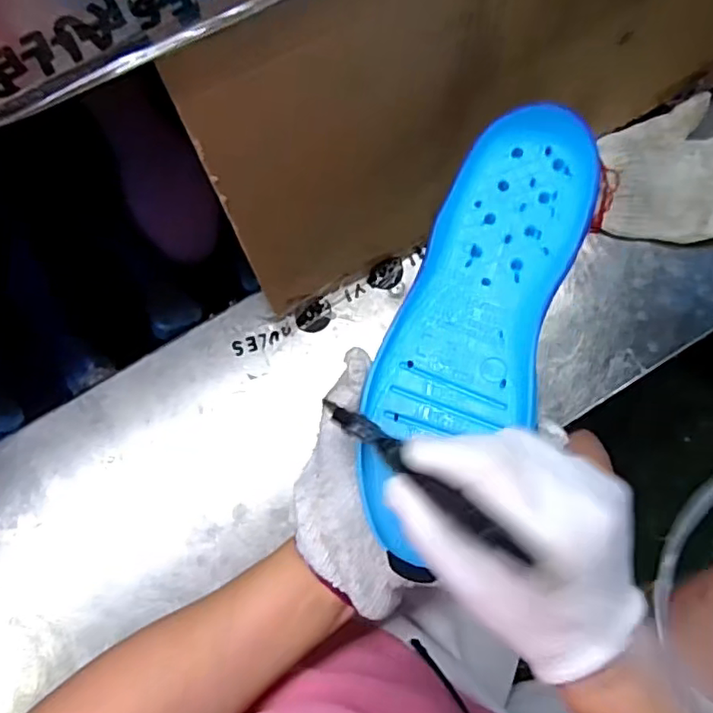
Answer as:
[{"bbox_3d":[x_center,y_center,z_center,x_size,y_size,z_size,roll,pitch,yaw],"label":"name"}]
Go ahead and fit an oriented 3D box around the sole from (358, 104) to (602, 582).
[{"bbox_3d":[0.063,-0.014,0.339,0.083,0.024,0.258,23,89,2],"label":"sole"}]

